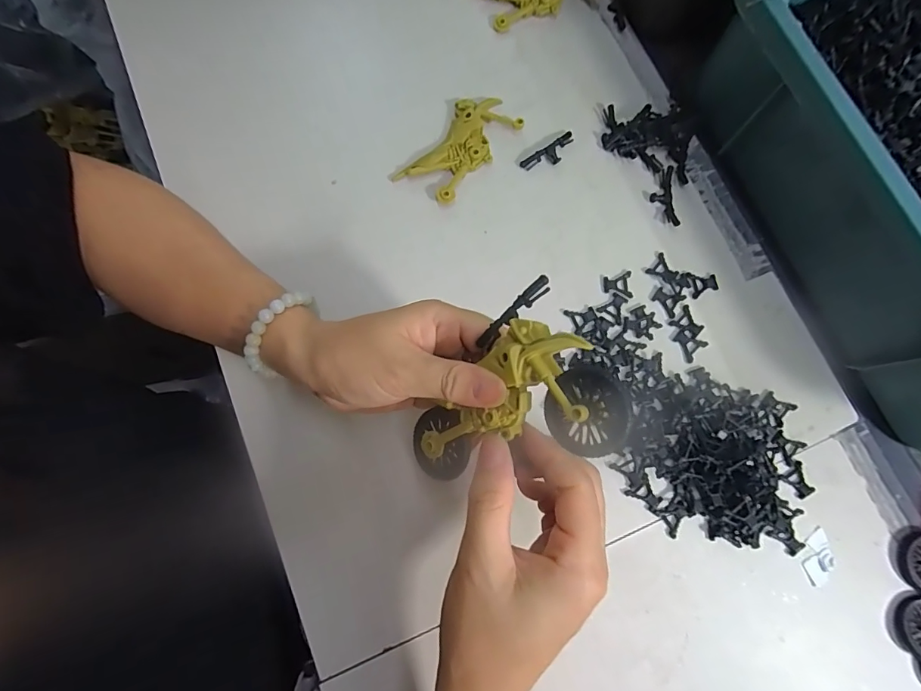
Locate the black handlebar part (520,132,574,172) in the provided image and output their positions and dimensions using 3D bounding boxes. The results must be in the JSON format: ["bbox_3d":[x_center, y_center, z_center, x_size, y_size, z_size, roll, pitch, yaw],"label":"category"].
[{"bbox_3d":[0.070,-0.149,0.340,0.049,0.006,0.017,-31,80,-7],"label":"black handlebar part"}]

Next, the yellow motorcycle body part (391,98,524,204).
[{"bbox_3d":[0.000,-0.153,0.337,0.047,0.013,0.098,40,81,7],"label":"yellow motorcycle body part"}]

